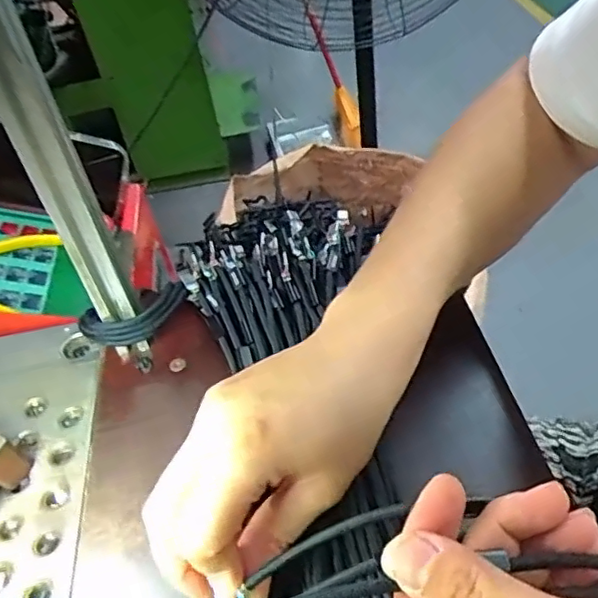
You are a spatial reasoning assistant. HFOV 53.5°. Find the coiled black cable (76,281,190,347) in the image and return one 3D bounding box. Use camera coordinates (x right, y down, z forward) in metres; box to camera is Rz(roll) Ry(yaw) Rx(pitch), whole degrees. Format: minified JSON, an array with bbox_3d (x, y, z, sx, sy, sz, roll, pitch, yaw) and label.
[{"bbox_3d":[-0.100,0.007,0.371,0.068,0.020,0.039,-38,51,-25],"label":"coiled black cable"}]

